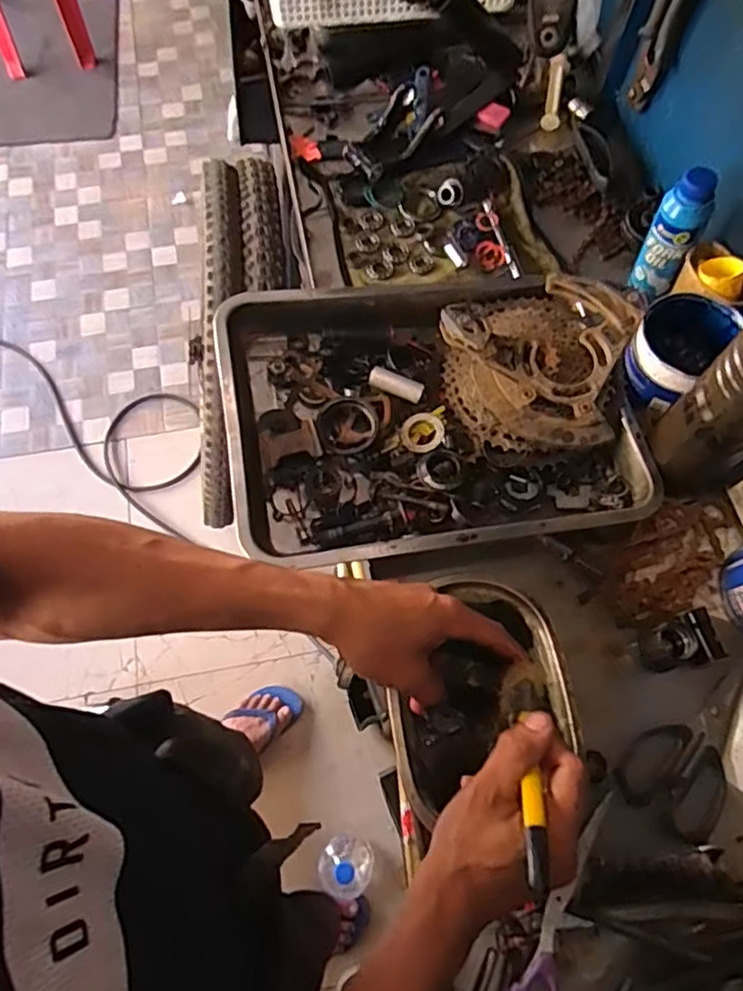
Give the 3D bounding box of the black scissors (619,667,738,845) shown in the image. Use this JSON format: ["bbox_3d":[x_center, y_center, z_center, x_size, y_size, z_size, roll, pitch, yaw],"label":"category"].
[{"bbox_3d":[0.280,0.217,0.570,0.082,0.015,0.147,32,70,11],"label":"black scissors"}]

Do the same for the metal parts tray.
[{"bbox_3d":[0.059,-0.087,0.634,0.394,0.069,0.295,-10,68,-5],"label":"metal parts tray"}]

